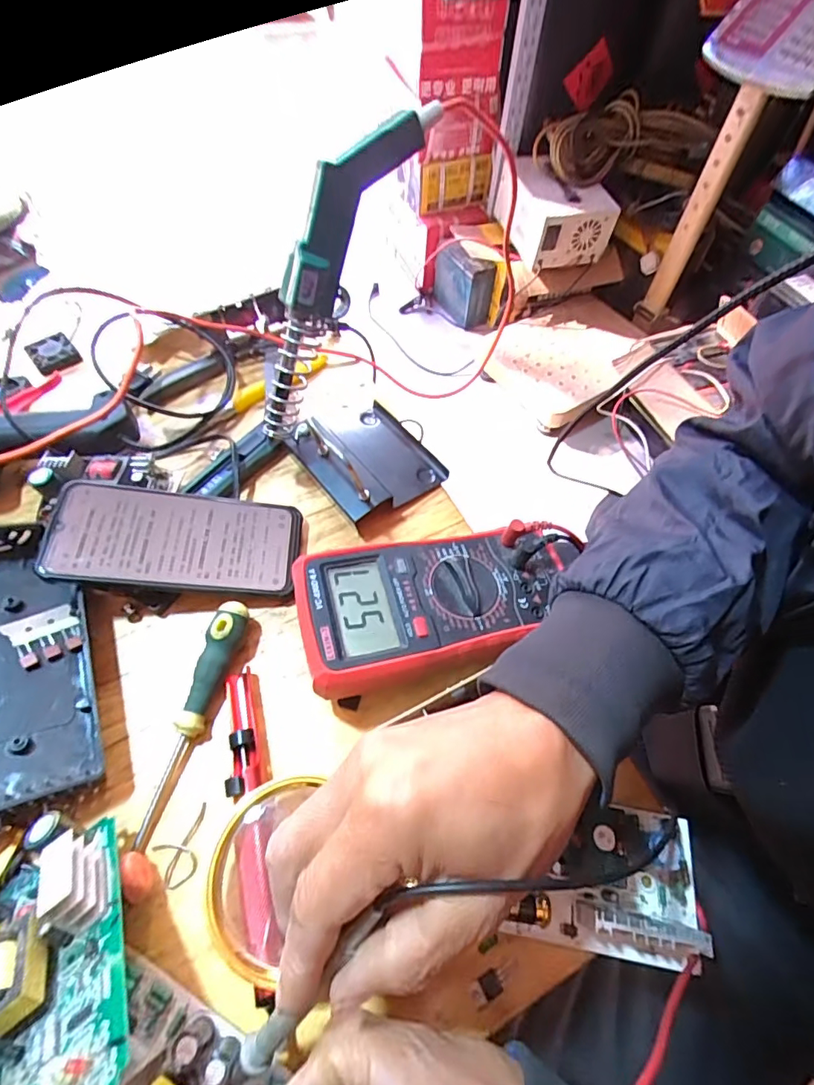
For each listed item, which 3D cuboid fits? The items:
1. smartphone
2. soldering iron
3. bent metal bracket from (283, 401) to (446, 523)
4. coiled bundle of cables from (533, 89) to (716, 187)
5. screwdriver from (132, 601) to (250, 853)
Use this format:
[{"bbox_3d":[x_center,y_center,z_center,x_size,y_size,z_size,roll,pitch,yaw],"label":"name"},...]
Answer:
[{"bbox_3d":[-0.163,-0.004,0.352,0.163,0.011,0.078,6,57,-15],"label":"smartphone"},{"bbox_3d":[-0.054,-0.176,0.328,0.031,0.225,0.054,42,28,21],"label":"soldering iron"},{"bbox_3d":[-0.034,-0.078,0.420,0.101,0.031,0.112,-34,65,-21],"label":"bent metal bracket"},{"bbox_3d":[0.526,-0.983,1.201,0.401,0.132,0.130,-12,60,-10],"label":"coiled bundle of cables"},{"bbox_3d":[-0.133,0.107,0.309,0.020,0.021,0.146,14,71,6],"label":"screwdriver"}]

